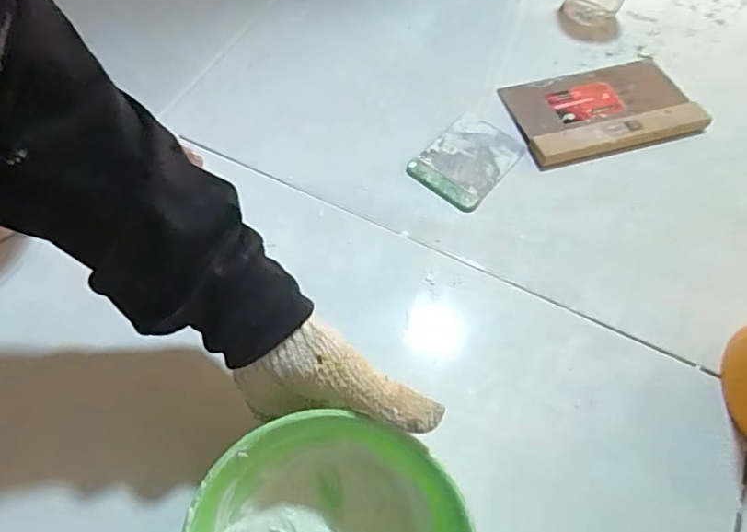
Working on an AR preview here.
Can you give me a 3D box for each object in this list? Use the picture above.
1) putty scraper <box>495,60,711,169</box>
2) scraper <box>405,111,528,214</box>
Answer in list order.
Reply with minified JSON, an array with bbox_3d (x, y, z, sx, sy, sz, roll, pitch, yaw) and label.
[{"bbox_3d":[0.247,-0.171,0.600,0.191,0.011,0.118,-13,64,-12],"label":"putty scraper"},{"bbox_3d":[0.095,-0.110,0.570,0.081,0.008,0.112,37,65,14],"label":"scraper"}]

